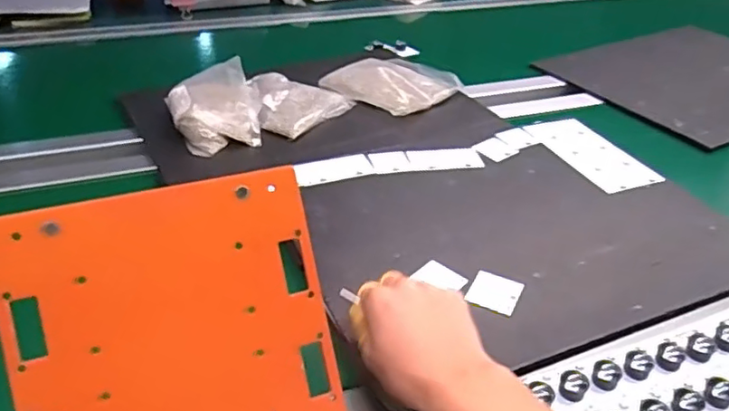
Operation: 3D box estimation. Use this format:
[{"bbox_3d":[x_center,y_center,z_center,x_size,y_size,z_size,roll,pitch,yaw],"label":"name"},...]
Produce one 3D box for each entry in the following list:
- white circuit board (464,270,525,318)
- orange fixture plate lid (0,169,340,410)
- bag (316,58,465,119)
[{"bbox_3d":[0.125,0.084,0.572,0.046,0.004,0.052,18,38,20],"label":"white circuit board"},{"bbox_3d":[-0.090,0.108,0.315,0.154,0.232,0.005,-11,-2,-19],"label":"orange fixture plate lid"},{"bbox_3d":[0.049,-0.201,0.964,0.174,0.033,0.176,29,43,32],"label":"bag"}]

